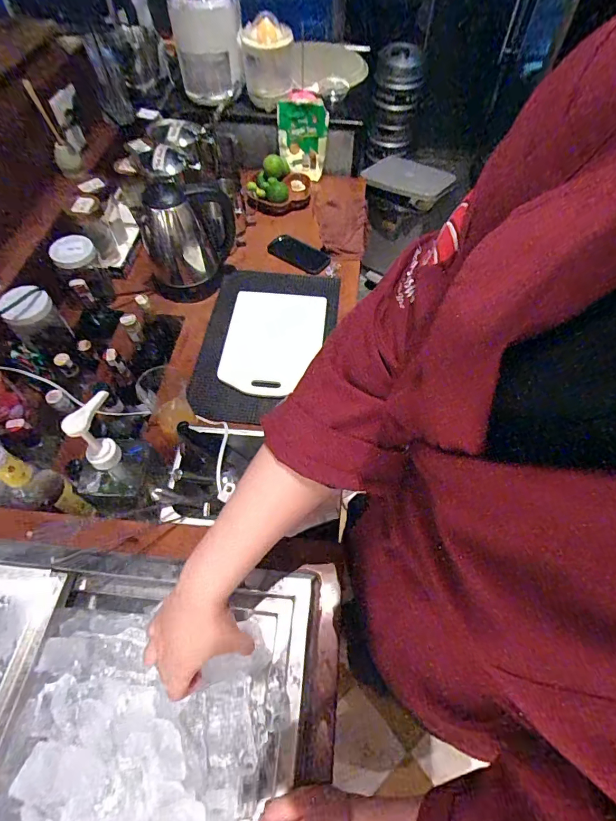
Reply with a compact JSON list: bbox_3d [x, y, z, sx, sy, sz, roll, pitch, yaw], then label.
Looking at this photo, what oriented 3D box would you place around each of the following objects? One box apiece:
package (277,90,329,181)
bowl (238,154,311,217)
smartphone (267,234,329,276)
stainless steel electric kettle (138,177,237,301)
[{"bbox_3d":[-0.016,-0.823,1.248,0.142,0.227,0.050,3,19,1],"label":"package"},{"bbox_3d":[-0.089,-0.651,1.218,0.189,0.082,0.185,0,58,-1],"label":"bowl"},{"bbox_3d":[-0.026,-0.418,1.120,0.173,0.013,0.091,33,63,18],"label":"smartphone"},{"bbox_3d":[-0.288,-0.408,1.007,0.211,0.275,0.173,-8,58,-6],"label":"stainless steel electric kettle"}]

